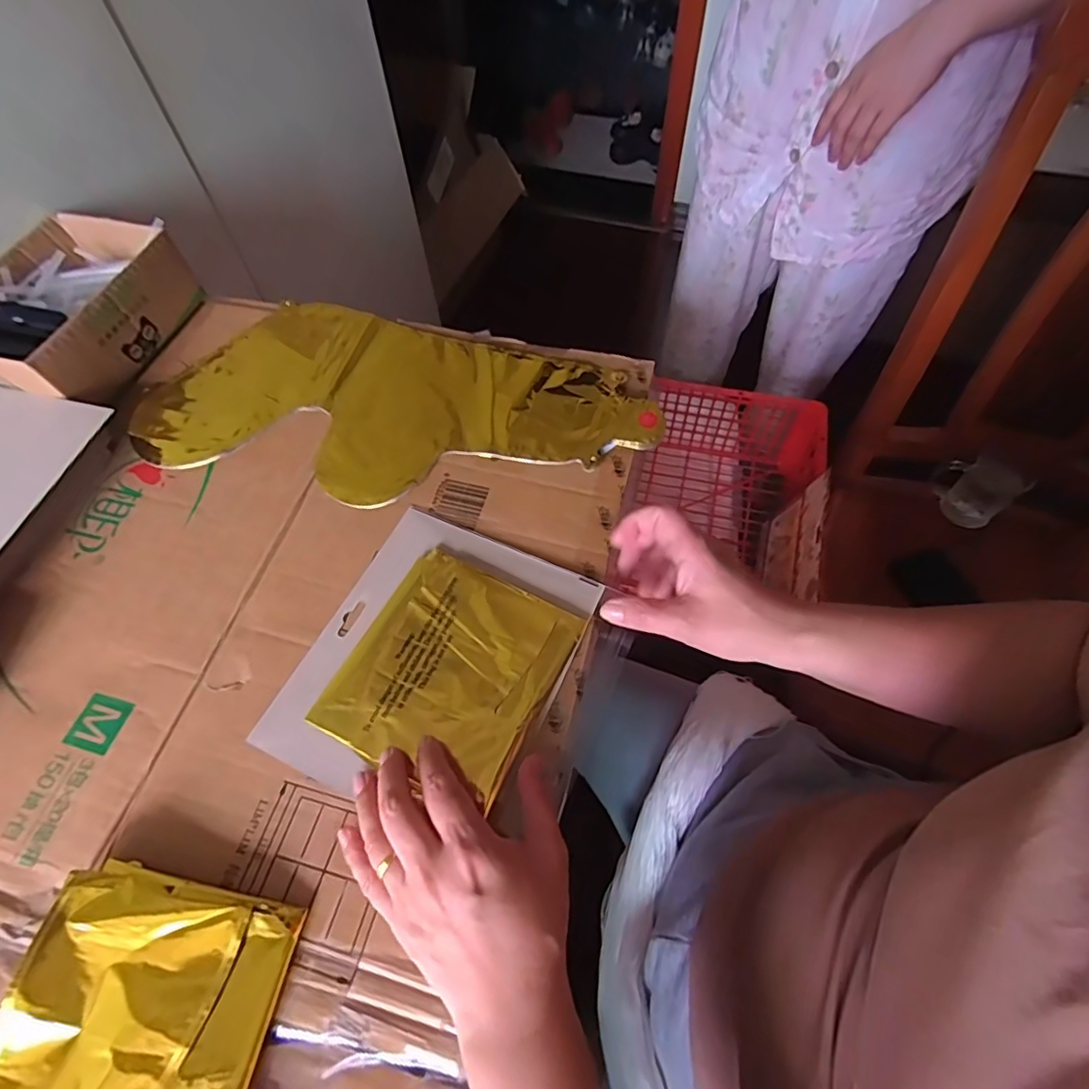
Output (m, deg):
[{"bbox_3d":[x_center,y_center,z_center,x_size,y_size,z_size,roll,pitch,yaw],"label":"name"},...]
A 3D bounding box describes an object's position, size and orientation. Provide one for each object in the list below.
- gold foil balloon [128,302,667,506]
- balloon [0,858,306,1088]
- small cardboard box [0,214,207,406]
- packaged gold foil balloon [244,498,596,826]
[{"bbox_3d":[-0.126,-0.120,0.479,0.423,0.017,0.191,13,62,10],"label":"gold foil balloon"},{"bbox_3d":[-0.202,0.245,0.272,0.119,0.031,0.141,7,61,7],"label":"balloon"},{"bbox_3d":[-0.427,-0.209,0.508,0.137,0.068,0.186,12,62,9],"label":"small cardboard box"},{"bbox_3d":[-0.074,0.075,0.381,0.162,0.012,0.192,22,64,15],"label":"packaged gold foil balloon"}]

